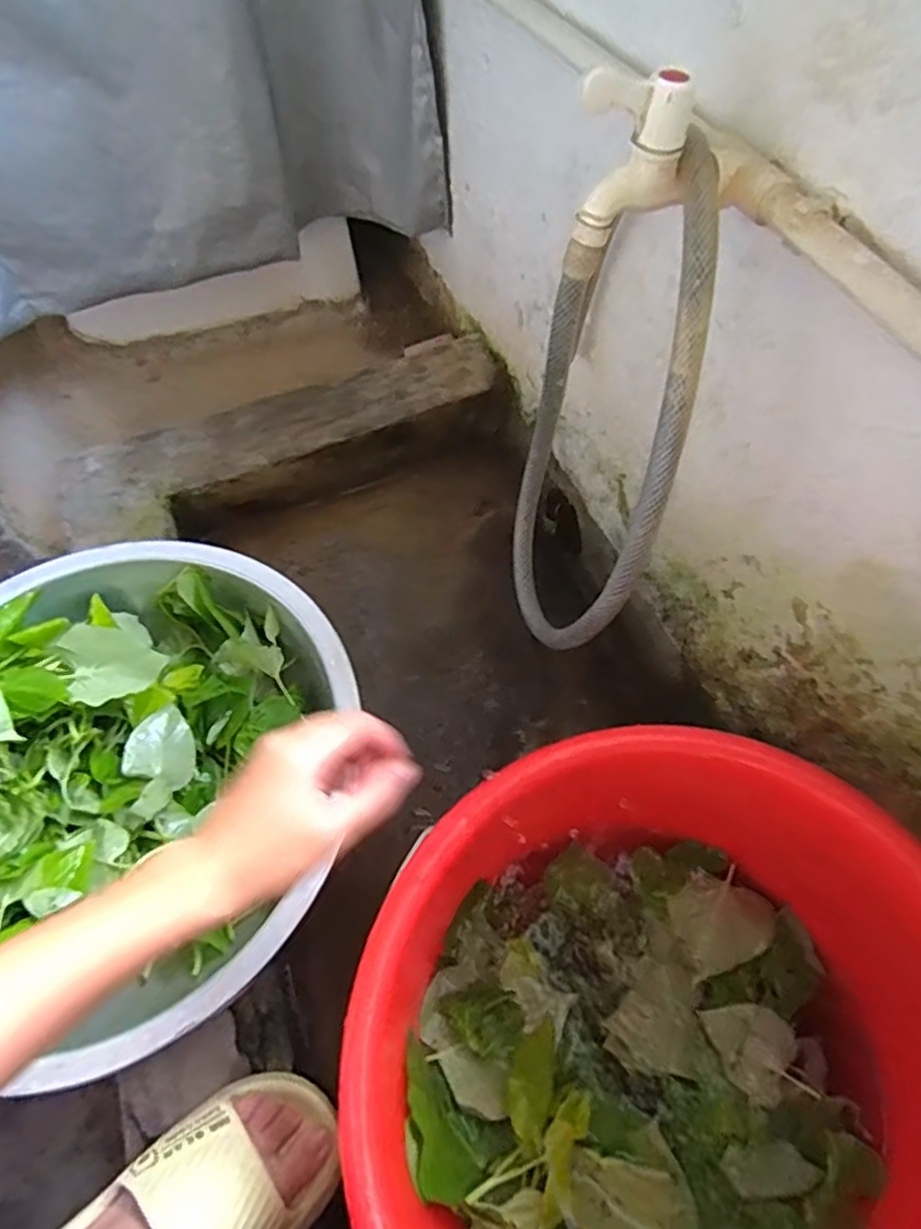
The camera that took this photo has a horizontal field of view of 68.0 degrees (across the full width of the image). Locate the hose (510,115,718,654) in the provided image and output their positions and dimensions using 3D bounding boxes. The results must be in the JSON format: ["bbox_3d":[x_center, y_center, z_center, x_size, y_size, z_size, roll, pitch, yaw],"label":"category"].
[{"bbox_3d":[0.090,-0.104,0.475,0.093,0.332,0.167,3,60,4],"label":"hose"}]

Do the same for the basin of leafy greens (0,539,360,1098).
[{"bbox_3d":[-0.267,0.110,0.557,0.393,0.177,0.369,-1,60,2],"label":"basin of leafy greens"}]

